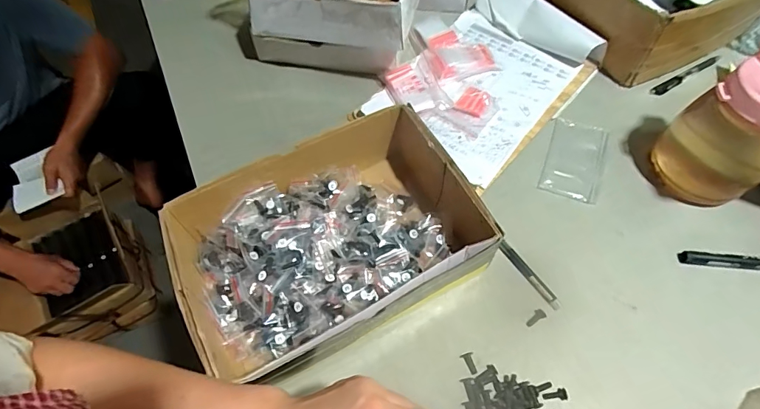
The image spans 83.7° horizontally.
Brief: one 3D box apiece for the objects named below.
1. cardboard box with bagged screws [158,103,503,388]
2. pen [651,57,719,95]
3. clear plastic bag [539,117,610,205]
[{"bbox_3d":[-0.056,0.046,0.474,0.303,0.109,0.212,-26,62,-12],"label":"cardboard box with bagged screws"},{"bbox_3d":[0.464,-0.195,0.642,0.130,0.009,0.016,-26,62,-12],"label":"pen"},{"bbox_3d":[0.263,-0.062,0.570,0.073,0.007,0.120,18,62,13],"label":"clear plastic bag"}]

